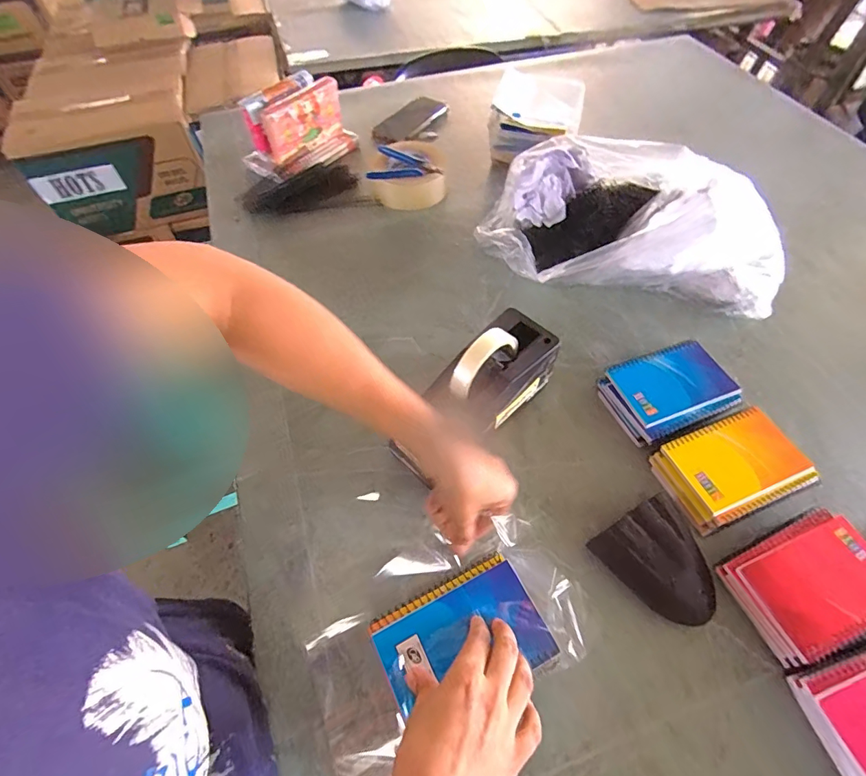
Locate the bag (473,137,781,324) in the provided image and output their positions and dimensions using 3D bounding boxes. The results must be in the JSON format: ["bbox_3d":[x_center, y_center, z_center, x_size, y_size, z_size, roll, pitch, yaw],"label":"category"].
[{"bbox_3d":[0.287,-0.240,0.635,0.423,0.133,0.230,14,58,10],"label":"bag"}]

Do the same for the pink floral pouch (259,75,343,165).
[{"bbox_3d":[-0.227,-0.469,0.800,0.042,0.096,0.159,39,65,23],"label":"pink floral pouch"}]

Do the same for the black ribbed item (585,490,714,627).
[{"bbox_3d":[0.220,0.166,0.427,0.092,0.032,0.102,-28,61,-17],"label":"black ribbed item"}]

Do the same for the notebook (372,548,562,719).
[{"bbox_3d":[0.023,0.203,0.364,0.129,0.016,0.091,-23,59,-14],"label":"notebook"}]

